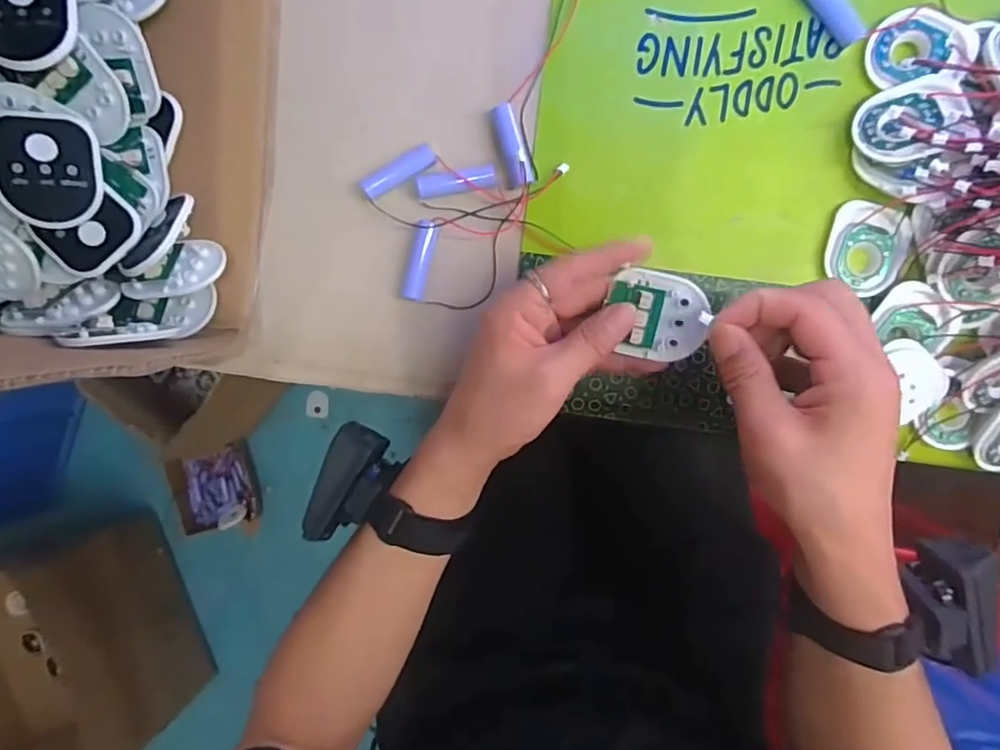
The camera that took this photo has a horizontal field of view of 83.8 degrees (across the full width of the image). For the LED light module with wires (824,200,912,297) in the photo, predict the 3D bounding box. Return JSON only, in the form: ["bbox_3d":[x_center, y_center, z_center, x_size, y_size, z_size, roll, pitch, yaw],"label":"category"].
[{"bbox_3d":[0.232,-0.080,0.351,0.047,0.008,0.055,17,93,0],"label":"LED light module with wires"}]

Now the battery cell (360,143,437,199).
[{"bbox_3d":[-0.063,-0.128,0.353,0.049,0.014,0.013,-29,92,3],"label":"battery cell"}]

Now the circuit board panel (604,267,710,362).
[{"bbox_3d":[0.088,-0.034,0.313,0.053,0.015,0.046,11,95,-3],"label":"circuit board panel"}]

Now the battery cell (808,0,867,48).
[{"bbox_3d":[0.201,-0.223,0.338,0.013,0.014,0.051,-43,92,3],"label":"battery cell"}]

